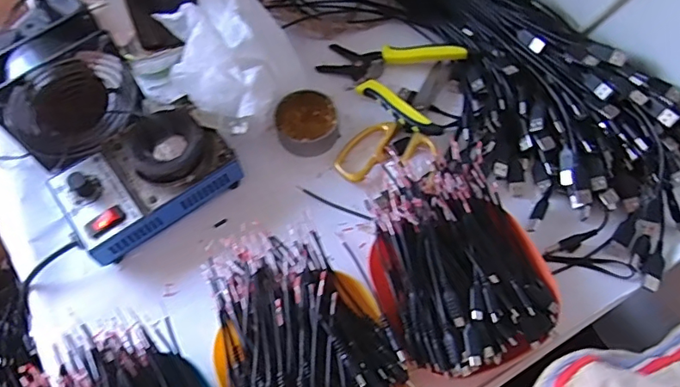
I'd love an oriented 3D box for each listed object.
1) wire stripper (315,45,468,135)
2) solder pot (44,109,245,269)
[{"bbox_3d":[0.047,-0.120,0.535,0.142,0.028,0.106,15,64,8],"label":"wire stripper"},{"bbox_3d":[-0.177,-0.016,0.470,0.149,0.060,0.093,-35,68,-16],"label":"solder pot"}]

